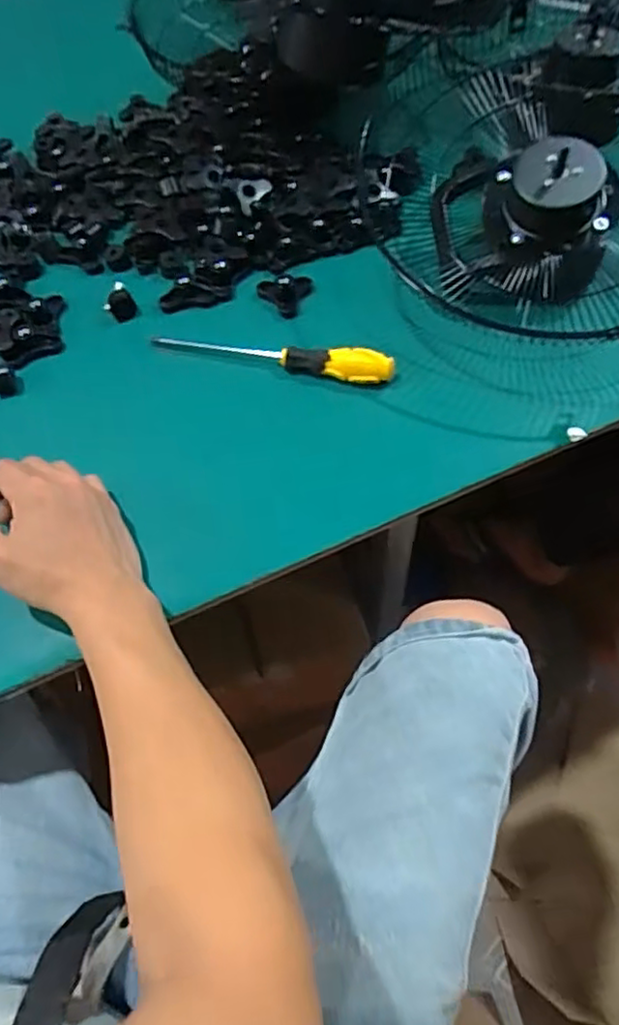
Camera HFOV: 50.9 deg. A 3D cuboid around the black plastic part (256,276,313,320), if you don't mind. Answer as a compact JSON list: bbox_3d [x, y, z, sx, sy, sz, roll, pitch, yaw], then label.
[{"bbox_3d":[-0.027,-0.227,0.659,0.054,0.015,0.052,25,63,17],"label":"black plastic part"}]

